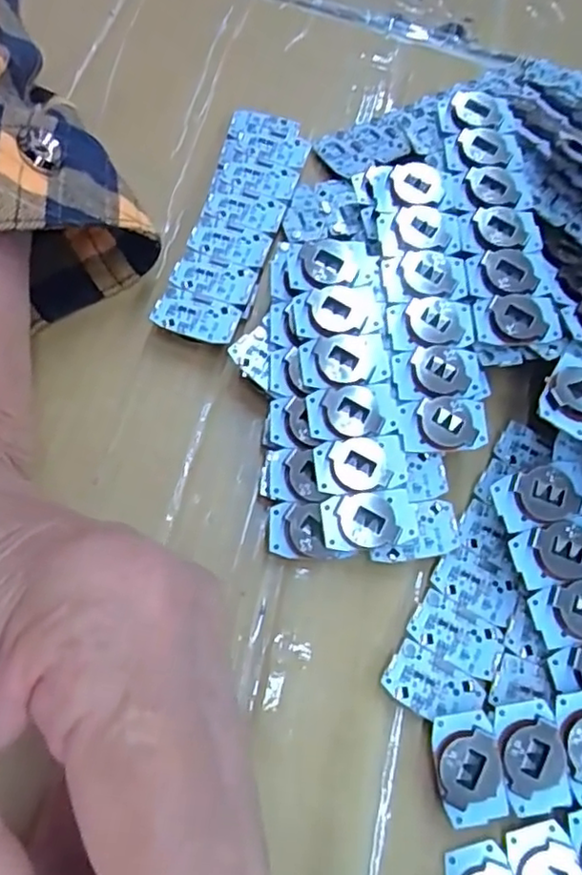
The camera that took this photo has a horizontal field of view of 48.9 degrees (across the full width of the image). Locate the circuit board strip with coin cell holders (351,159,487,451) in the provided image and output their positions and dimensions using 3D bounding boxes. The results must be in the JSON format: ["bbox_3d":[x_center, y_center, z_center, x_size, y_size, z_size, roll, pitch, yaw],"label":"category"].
[{"bbox_3d":[0.047,-0.056,0.225,0.032,0.013,0.119,-5,67,-5],"label":"circuit board strip with coin cell holders"}]

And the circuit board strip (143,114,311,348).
[{"bbox_3d":[-0.021,-0.086,0.252,0.034,0.006,0.116,14,66,1],"label":"circuit board strip"}]

